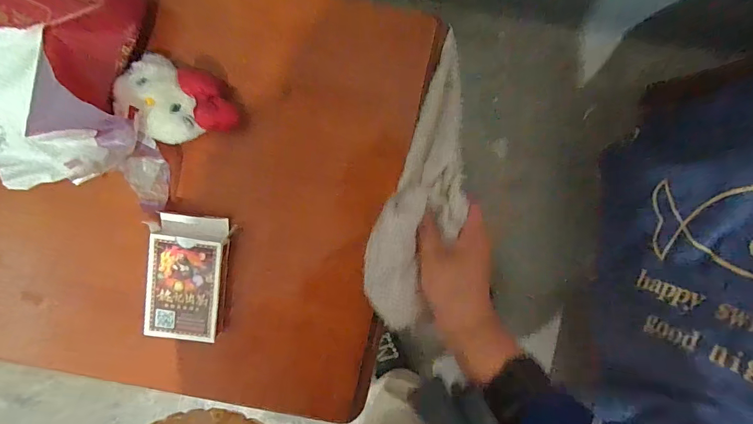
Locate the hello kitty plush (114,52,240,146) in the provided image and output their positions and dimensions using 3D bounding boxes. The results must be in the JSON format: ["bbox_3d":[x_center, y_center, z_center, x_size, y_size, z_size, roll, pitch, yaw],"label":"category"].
[{"bbox_3d":[-0.153,-0.084,0.314,0.083,0.036,0.060,19,96,-2],"label":"hello kitty plush"}]

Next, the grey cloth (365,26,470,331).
[{"bbox_3d":[0.045,-0.024,0.331,0.066,0.024,0.233,17,82,-2],"label":"grey cloth"}]

